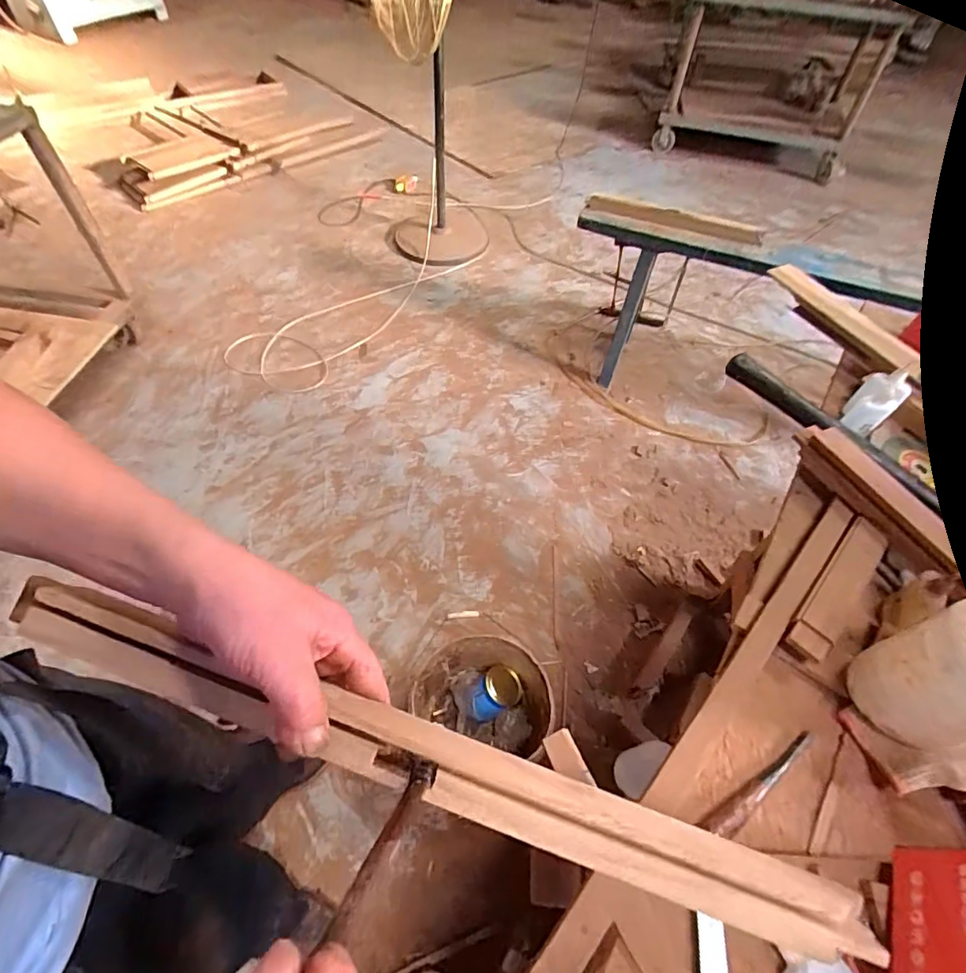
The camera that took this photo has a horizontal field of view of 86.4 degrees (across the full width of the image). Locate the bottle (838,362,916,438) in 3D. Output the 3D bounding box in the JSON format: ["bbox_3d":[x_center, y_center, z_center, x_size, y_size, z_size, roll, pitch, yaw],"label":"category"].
[{"bbox_3d":[0.544,-0.116,0.710,0.056,0.060,0.099,35,60,21],"label":"bottle"}]

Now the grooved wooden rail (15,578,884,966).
[{"bbox_3d":[-0.034,0.147,0.281,0.475,0.019,0.033,20,55,4],"label":"grooved wooden rail"}]

